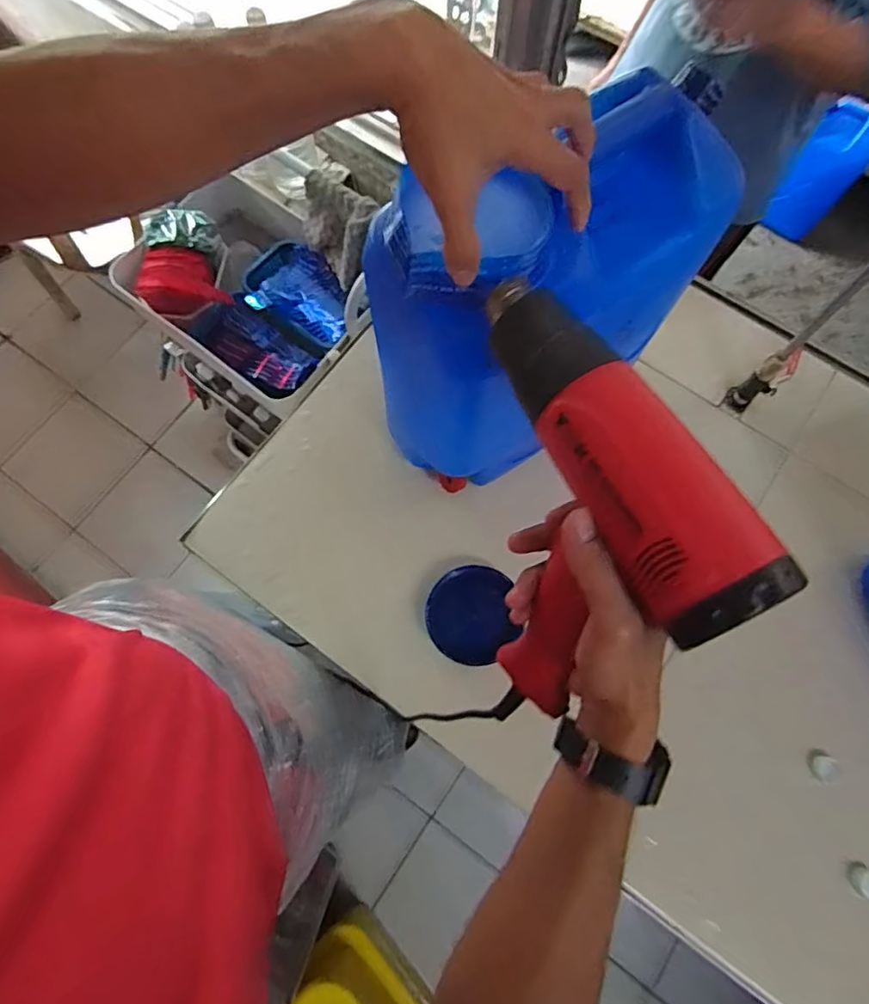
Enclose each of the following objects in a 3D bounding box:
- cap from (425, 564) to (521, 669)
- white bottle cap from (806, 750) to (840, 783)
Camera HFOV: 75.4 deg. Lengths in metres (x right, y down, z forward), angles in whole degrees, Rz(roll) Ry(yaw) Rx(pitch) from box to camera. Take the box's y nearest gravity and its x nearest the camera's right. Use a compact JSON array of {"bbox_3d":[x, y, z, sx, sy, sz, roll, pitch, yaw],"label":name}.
[{"bbox_3d":[0.045,0.140,0.698,0.107,0.018,0.116,-7,73,-3],"label":"cap"},{"bbox_3d":[0.462,0.315,0.669,0.031,0.020,0.034,0,73,-1],"label":"white bottle cap"}]

